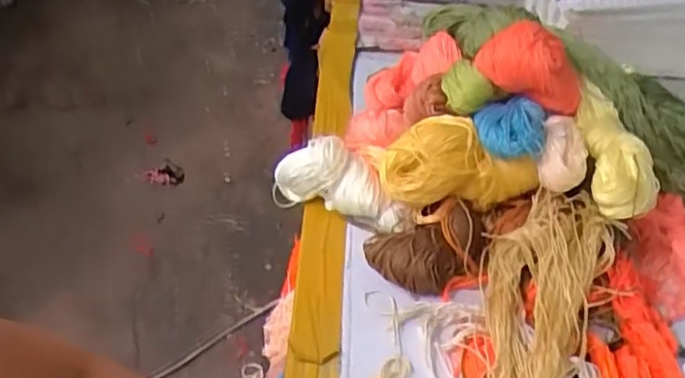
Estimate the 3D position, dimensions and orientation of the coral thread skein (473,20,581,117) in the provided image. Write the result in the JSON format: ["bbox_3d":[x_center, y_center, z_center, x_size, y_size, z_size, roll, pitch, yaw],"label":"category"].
[{"bbox_3d":[0.162,-0.101,0.569,0.091,0.076,0.048,17,38,14],"label":"coral thread skein"}]

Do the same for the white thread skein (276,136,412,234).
[{"bbox_3d":[0.004,-0.007,0.612,0.130,0.056,0.049,20,39,18],"label":"white thread skein"}]

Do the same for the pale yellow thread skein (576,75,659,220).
[{"bbox_3d":[0.232,-0.038,0.567,0.055,0.029,0.134,4,51,-4],"label":"pale yellow thread skein"}]

